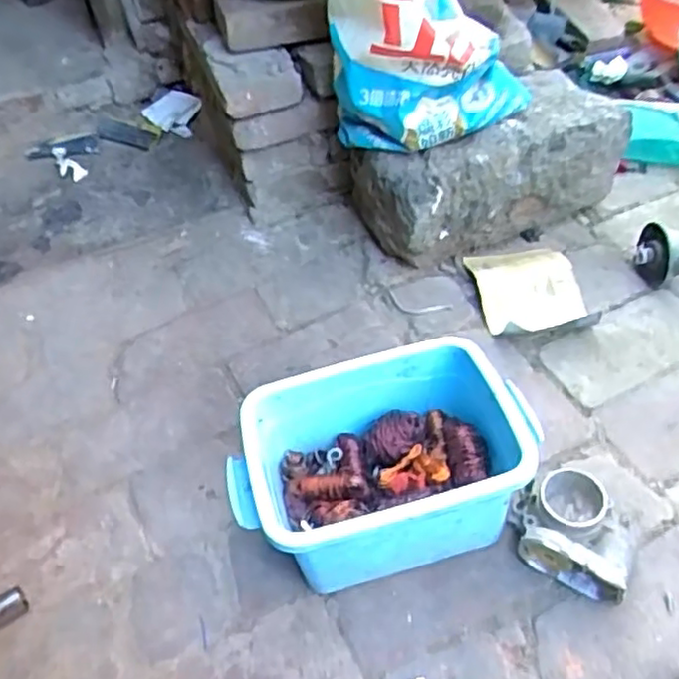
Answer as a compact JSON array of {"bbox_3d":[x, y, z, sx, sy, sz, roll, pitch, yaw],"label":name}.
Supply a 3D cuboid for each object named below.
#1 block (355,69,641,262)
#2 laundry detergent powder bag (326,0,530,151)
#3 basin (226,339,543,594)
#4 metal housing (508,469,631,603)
[{"bbox_3d":[0.214,-0.245,0.999,0.347,0.184,0.188,-21,50,-12],"label":"block"},{"bbox_3d":[0.105,-0.384,0.849,0.263,0.257,0.130,5,49,11],"label":"laundry detergent powder bag"},{"bbox_3d":[0.043,0.136,0.716,0.293,0.154,0.190,-13,48,-5],"label":"basin"},{"bbox_3d":[0.243,0.194,0.701,0.121,0.064,0.102,23,55,24],"label":"metal housing"}]

